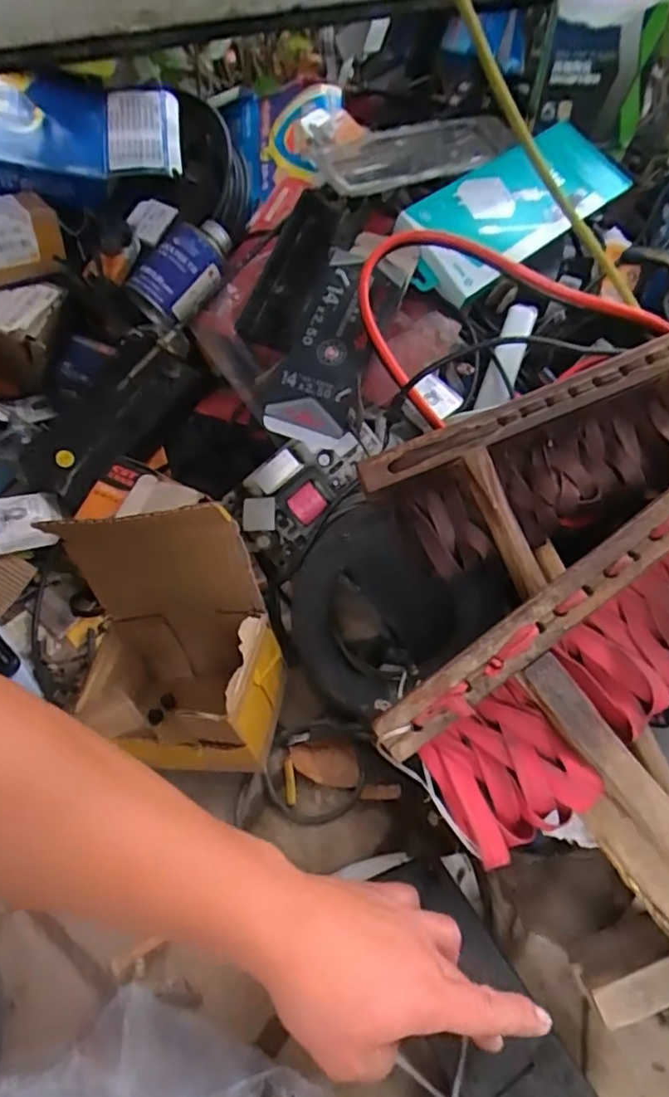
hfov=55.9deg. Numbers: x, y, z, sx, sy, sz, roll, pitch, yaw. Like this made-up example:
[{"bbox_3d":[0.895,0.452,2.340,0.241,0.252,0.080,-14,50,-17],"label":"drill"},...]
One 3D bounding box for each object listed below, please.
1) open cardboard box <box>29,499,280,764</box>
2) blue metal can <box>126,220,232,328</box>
[{"bbox_3d":[-0.118,0.080,0.458,0.141,0.177,0.123,-2,55,1],"label":"open cardboard box"},{"bbox_3d":[-0.158,-0.294,0.668,0.068,0.068,0.115,39,82,-18],"label":"blue metal can"}]

